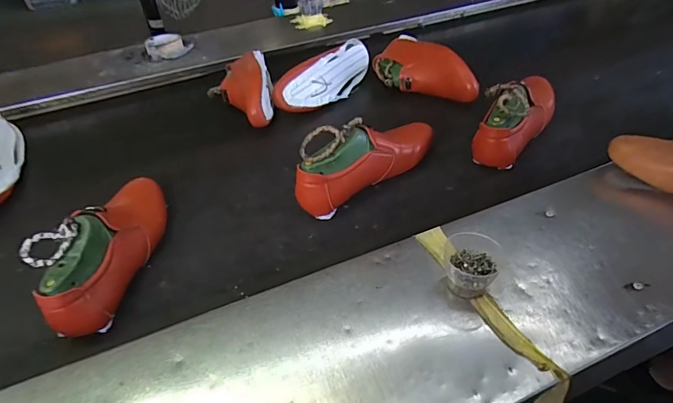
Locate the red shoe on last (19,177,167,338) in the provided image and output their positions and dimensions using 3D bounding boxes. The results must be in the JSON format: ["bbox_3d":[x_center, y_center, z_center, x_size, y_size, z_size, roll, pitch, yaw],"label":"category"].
[{"bbox_3d":[-0.293,0.048,0.572,0.071,0.098,0.245,5,42,9],"label":"red shoe on last"}]

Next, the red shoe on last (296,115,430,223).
[{"bbox_3d":[0.046,-0.076,0.676,0.247,0.094,0.068,-28,47,-26],"label":"red shoe on last"}]

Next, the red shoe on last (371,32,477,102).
[{"bbox_3d":[0.167,-0.272,0.887,0.093,0.075,0.260,-18,43,-16],"label":"red shoe on last"}]

